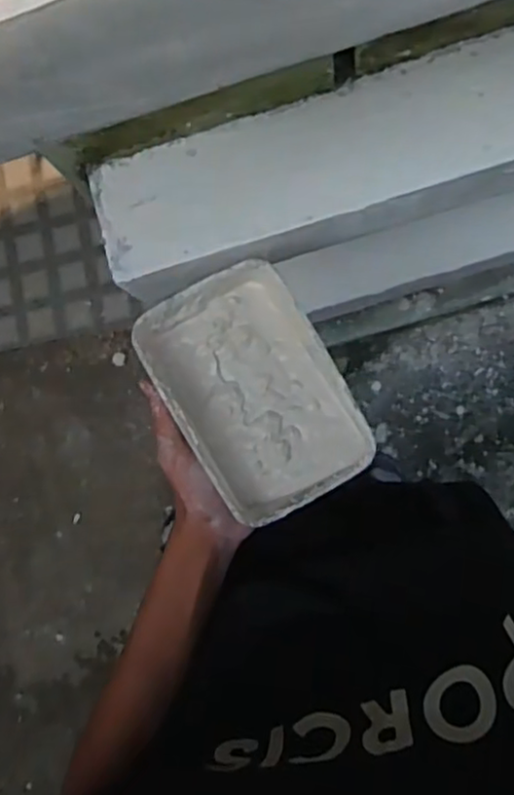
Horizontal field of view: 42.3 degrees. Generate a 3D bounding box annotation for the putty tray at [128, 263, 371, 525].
[{"bbox_3d":[0.001,-0.004,0.473,0.110,0.050,0.165,-32,83,4],"label":"putty tray"}]

